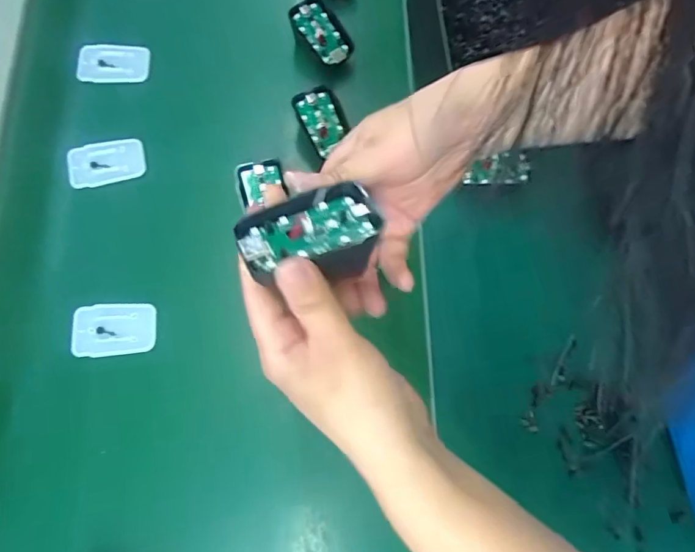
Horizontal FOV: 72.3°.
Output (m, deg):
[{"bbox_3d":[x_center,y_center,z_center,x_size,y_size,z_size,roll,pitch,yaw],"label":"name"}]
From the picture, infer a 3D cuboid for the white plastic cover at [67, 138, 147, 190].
[{"bbox_3d":[-0.232,-0.109,0.460,0.069,0.012,0.044,-11,75,-8],"label":"white plastic cover"}]

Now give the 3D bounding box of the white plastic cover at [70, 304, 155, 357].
[{"bbox_3d":[-0.204,0.046,0.416,0.069,0.010,0.044,-6,74,-7],"label":"white plastic cover"}]

